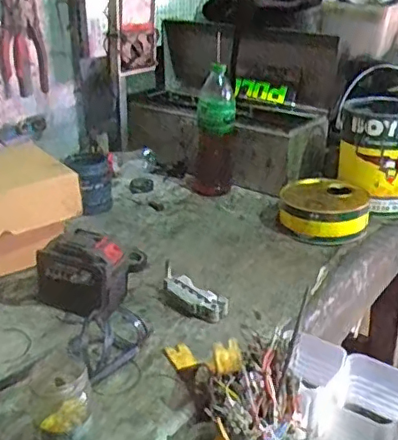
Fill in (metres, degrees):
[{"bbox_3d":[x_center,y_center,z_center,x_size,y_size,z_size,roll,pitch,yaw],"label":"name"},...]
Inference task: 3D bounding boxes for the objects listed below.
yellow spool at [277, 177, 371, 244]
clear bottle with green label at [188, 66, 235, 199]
[{"bbox_3d":[0.232,-0.018,1.070,0.163,0.067,0.164,-4,26,-9],"label":"yellow spool"},{"bbox_3d":[0.029,-0.179,1.204,0.093,0.260,0.101,0,25,0],"label":"clear bottle with green label"}]

